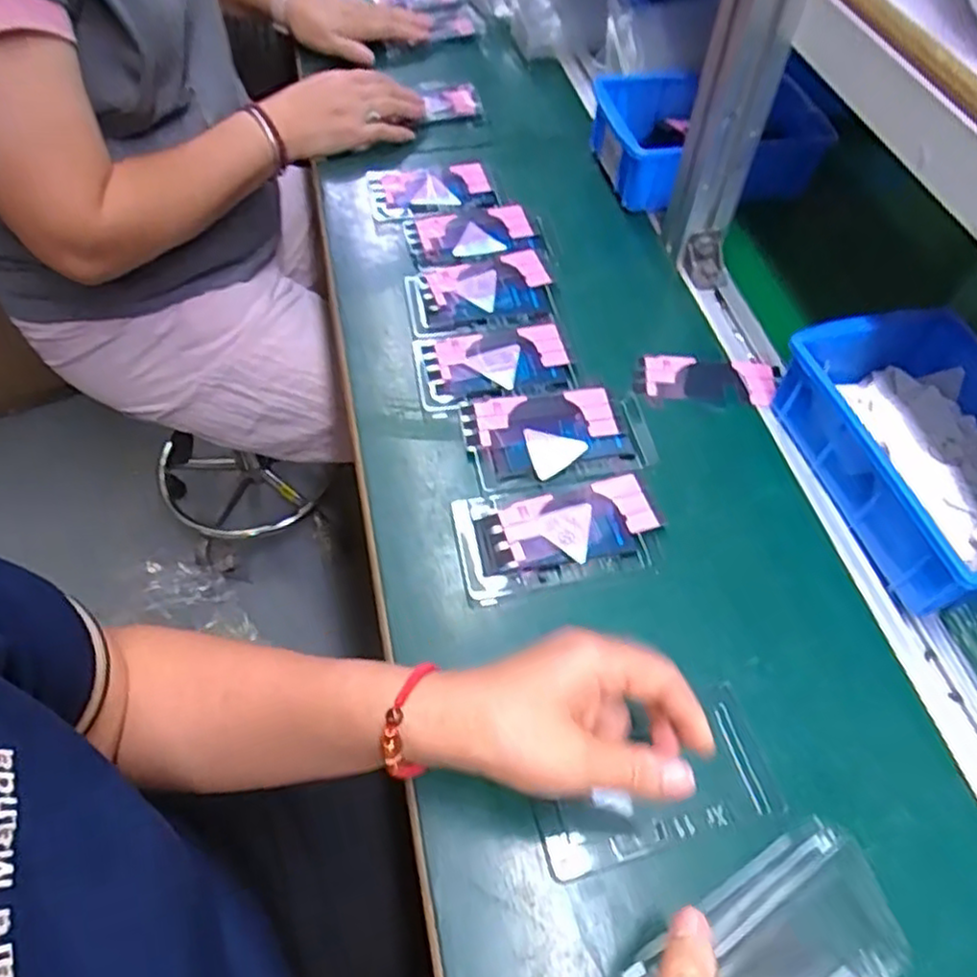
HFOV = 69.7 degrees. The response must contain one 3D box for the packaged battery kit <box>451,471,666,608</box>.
[{"bbox_3d":[0.046,0.030,0.459,0.130,0.011,0.072,-11,57,-8],"label":"packaged battery kit"}]

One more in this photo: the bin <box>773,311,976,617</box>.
[{"bbox_3d":[0.301,-0.022,0.473,0.141,0.068,0.203,-11,57,-8],"label":"bin"}]

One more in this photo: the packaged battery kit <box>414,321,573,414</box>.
[{"bbox_3d":[0.004,-0.095,0.539,0.115,0.008,0.075,-11,57,-11],"label":"packaged battery kit"}]

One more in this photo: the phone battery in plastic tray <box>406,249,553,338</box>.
[{"bbox_3d":[-0.008,-0.163,0.582,0.119,0.010,0.076,-12,57,-12],"label":"phone battery in plastic tray"}]

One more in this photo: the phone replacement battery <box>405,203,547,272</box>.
[{"bbox_3d":[-0.012,-0.226,0.626,0.116,0.008,0.069,-8,56,-9],"label":"phone replacement battery"}]

